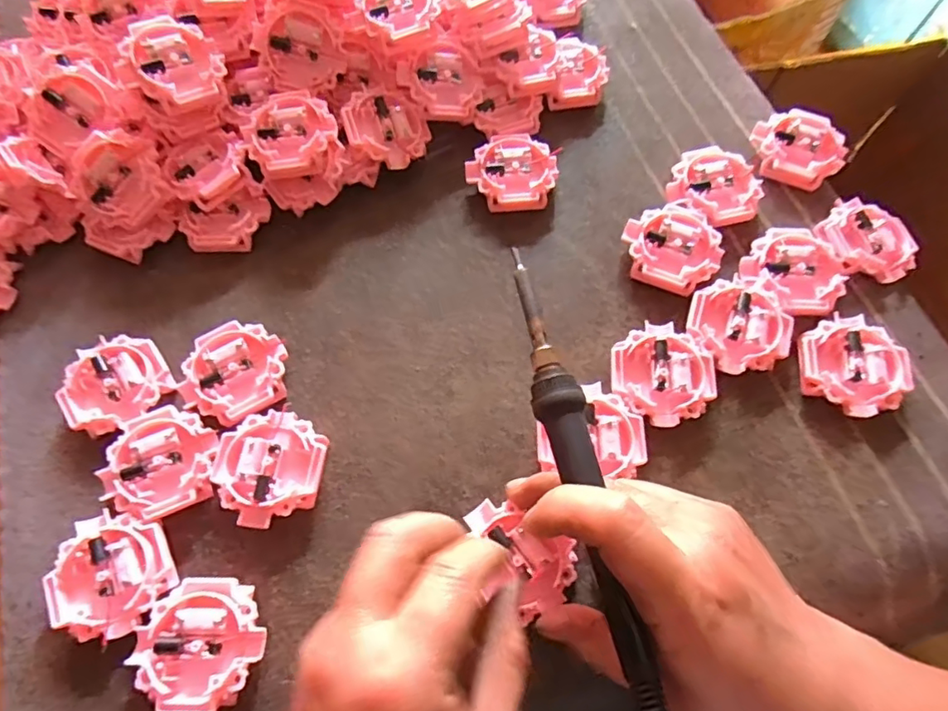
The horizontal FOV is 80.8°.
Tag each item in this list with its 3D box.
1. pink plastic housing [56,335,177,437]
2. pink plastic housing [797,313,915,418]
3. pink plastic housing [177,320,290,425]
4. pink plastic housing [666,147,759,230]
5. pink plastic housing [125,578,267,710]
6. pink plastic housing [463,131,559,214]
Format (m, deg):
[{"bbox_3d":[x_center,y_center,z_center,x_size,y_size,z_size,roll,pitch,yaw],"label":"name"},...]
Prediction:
[{"bbox_3d":[-0.190,0.016,0.296,0.051,0.016,0.050,-39,72,-15],"label":"pink plastic housing"},{"bbox_3d":[0.200,0.006,0.295,0.050,0.014,0.054,8,67,3],"label":"pink plastic housing"},{"bbox_3d":[-0.127,0.010,0.296,0.053,0.014,0.054,0,66,0],"label":"pink plastic housing"},{"bbox_3d":[0.149,-0.103,0.342,0.053,0.015,0.049,0,66,0],"label":"pink plastic housing"},{"bbox_3d":[-0.119,0.127,0.246,0.052,0.014,0.051,-3,67,-2],"label":"pink plastic housing"},{"bbox_3d":[0.023,-0.113,0.347,0.054,0.015,0.052,0,66,0],"label":"pink plastic housing"}]

